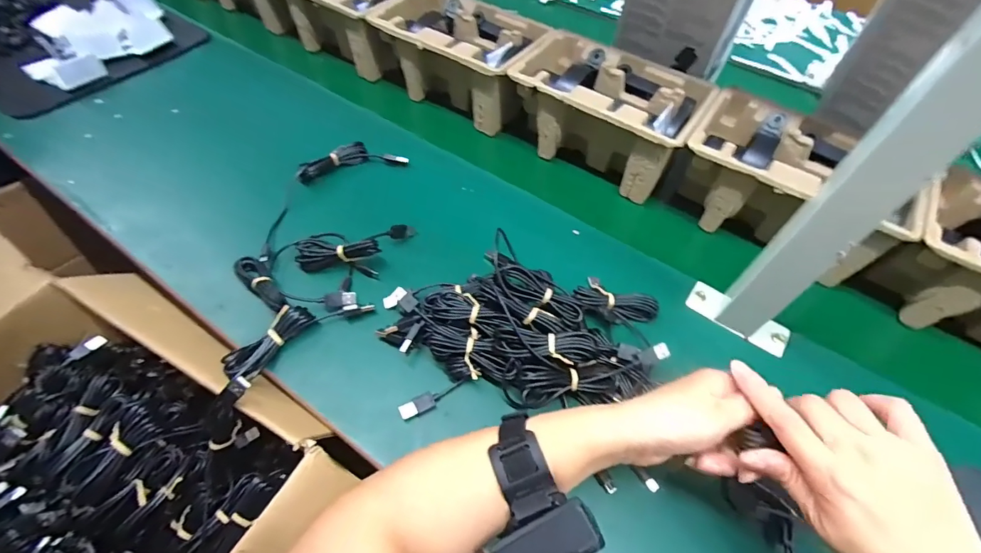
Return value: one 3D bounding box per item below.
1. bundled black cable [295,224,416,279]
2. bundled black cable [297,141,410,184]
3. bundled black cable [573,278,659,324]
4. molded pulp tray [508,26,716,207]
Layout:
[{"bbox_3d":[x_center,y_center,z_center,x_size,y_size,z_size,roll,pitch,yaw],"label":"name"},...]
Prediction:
[{"bbox_3d":[-0.149,-0.032,0.479,0.125,0.034,0.062,-5,54,-4],"label":"bundled black cable"},{"bbox_3d":[-0.180,-0.152,0.566,0.133,0.023,0.041,-16,56,-12],"label":"bundled black cable"},{"bbox_3d":[0.129,0.028,0.446,0.085,0.019,0.038,11,55,8],"label":"bundled black cable"},{"bbox_3d":[0.150,-0.212,0.566,0.225,0.106,0.144,28,59,19],"label":"molded pulp tray"}]

